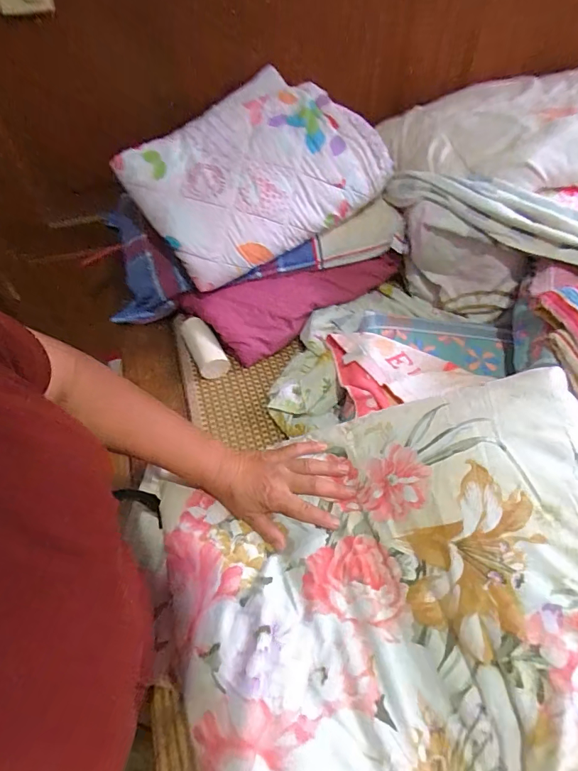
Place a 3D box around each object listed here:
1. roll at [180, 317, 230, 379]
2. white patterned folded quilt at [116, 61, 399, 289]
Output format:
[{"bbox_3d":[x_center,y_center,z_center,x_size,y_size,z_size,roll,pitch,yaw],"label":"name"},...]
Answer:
[{"bbox_3d":[-0.163,-0.073,0.822,0.056,0.052,0.128,-23,55,-15],"label":"roll"},{"bbox_3d":[-0.074,-0.428,0.823,0.452,0.085,0.356,-34,88,-6],"label":"white patterned folded quilt"}]

